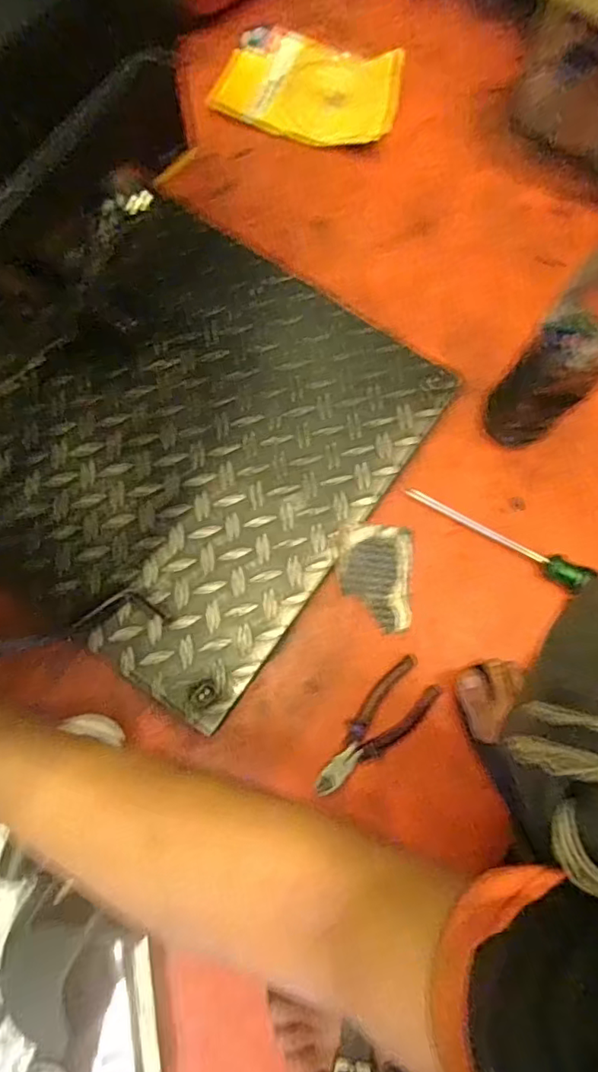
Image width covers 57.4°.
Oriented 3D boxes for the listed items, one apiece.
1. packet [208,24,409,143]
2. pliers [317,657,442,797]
[{"bbox_3d":[0.017,-0.638,0.765,0.246,0.032,0.174,19,75,3],"label":"packet"},{"bbox_3d":[0.077,0.194,0.547,0.055,0.017,0.158,42,77,9],"label":"pliers"}]

